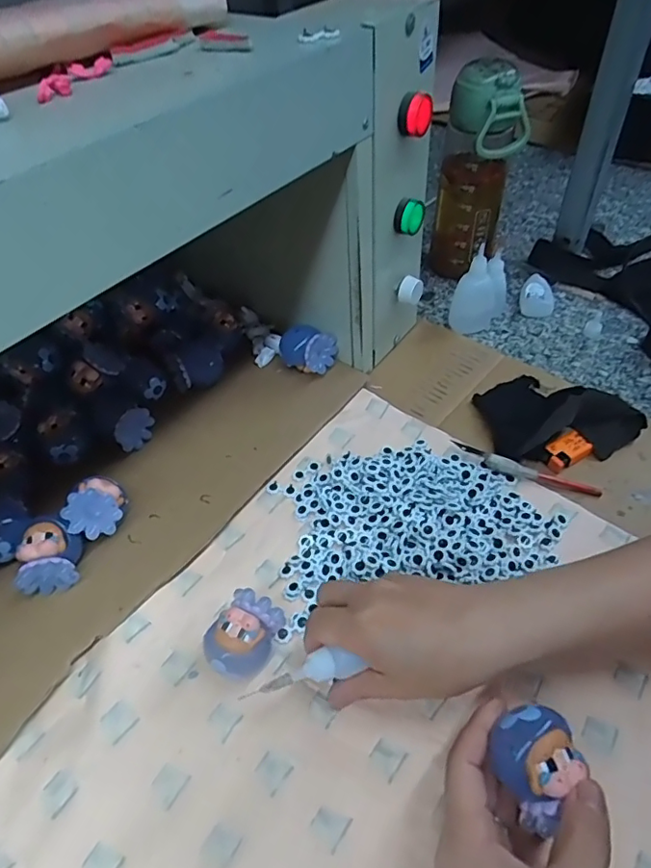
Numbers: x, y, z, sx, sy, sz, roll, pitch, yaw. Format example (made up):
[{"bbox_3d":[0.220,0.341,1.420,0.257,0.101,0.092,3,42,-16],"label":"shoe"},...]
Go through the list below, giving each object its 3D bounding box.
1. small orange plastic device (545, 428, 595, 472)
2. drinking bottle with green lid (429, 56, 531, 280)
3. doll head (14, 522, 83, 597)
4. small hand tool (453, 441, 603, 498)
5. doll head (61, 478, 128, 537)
[{"bbox_3d":[0.202,0.013,0.452,0.037,0.012,0.024,-28,57,-18],"label":"small orange plastic device"},{"bbox_3d":[0.160,-0.272,0.579,0.080,0.220,0.096,14,54,12],"label":"drinking bottle with green lid"},{"bbox_3d":[-0.191,0.088,0.378,0.036,0.034,0.043,-5,53,-2],"label":"doll head"},{"bbox_3d":[0.163,0.030,0.443,0.119,0.008,0.014,20,56,16],"label":"small hand tool"},{"bbox_3d":[-0.165,0.058,0.396,0.035,0.045,0.041,11,54,10],"label":"doll head"}]

